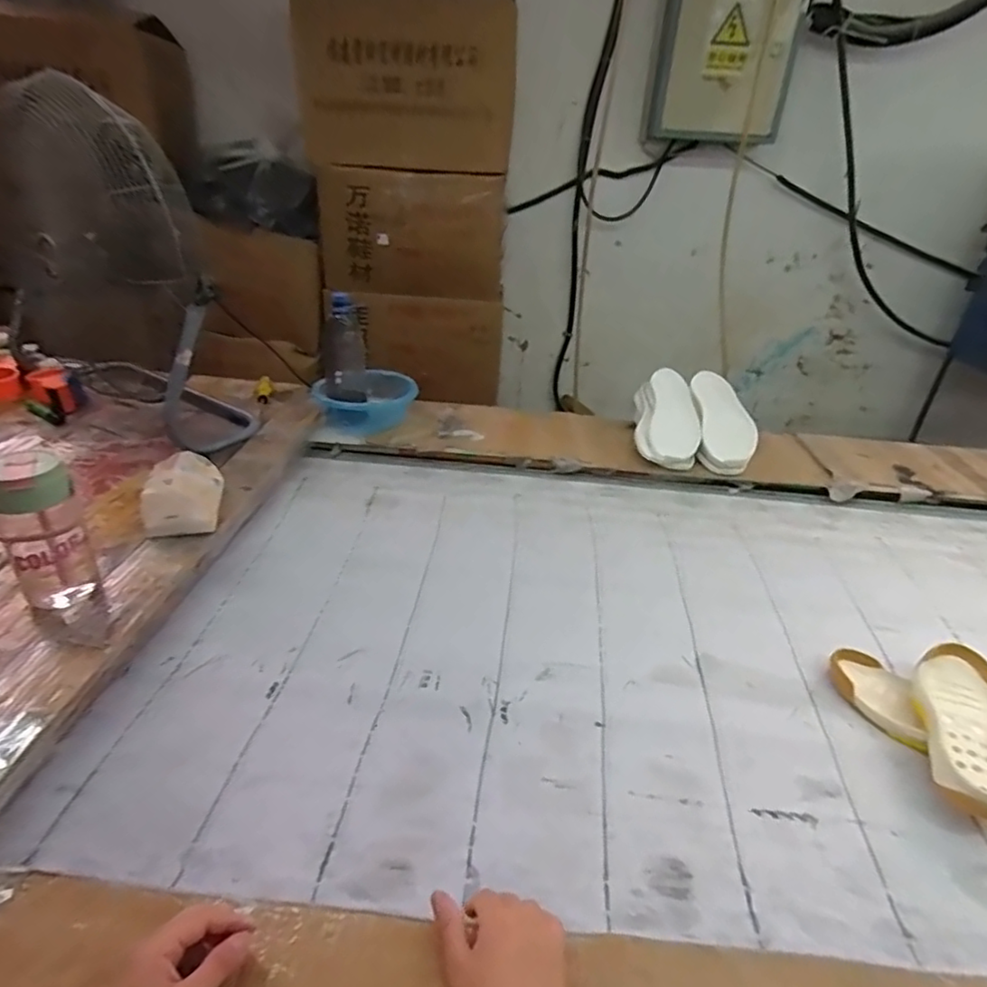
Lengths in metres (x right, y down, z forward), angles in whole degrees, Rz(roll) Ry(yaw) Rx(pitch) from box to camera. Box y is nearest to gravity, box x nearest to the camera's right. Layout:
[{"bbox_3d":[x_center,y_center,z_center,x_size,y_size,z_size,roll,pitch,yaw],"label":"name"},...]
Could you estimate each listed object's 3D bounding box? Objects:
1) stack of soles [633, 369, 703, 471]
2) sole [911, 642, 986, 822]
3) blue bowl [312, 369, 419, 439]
[{"bbox_3d":[0.365,-0.166,1.292,0.125,0.041,0.288,5,51,2],"label":"stack of soles"},{"bbox_3d":[0.528,0.262,0.687,0.087,0.054,0.219,18,32,24],"label":"sole"},{"bbox_3d":[-0.271,-0.204,1.294,0.214,0.093,0.201,-2,30,-11],"label":"blue bowl"}]

